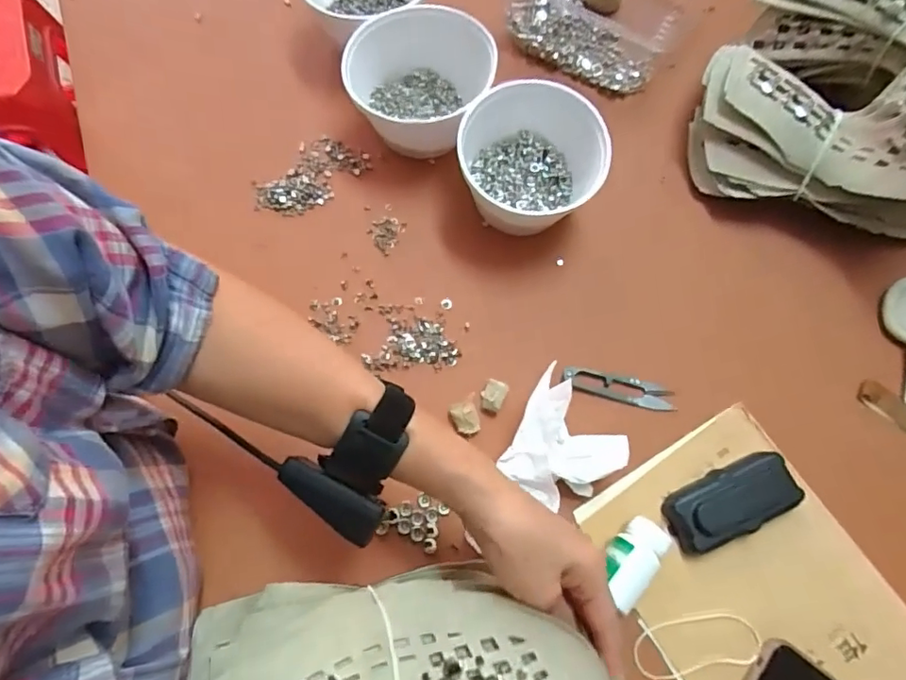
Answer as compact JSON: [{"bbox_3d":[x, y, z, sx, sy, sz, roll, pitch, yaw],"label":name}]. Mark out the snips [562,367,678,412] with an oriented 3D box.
[{"bbox_3d":[0.147,0.043,0.481,0.100,0.010,0.023,14,76,2],"label":"snips"}]

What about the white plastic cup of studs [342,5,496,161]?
[{"bbox_3d":[-0.029,-0.230,0.515,0.136,0.083,0.119,-7,74,-5],"label":"white plastic cup of studs"}]

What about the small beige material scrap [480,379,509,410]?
[{"bbox_3d":[0.034,0.048,0.470,0.020,0.019,0.024,22,77,4],"label":"small beige material scrap"}]

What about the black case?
[{"bbox_3d":[0.230,0.132,0.447,0.106,0.027,0.049,-24,78,-7],"label":"black case"}]

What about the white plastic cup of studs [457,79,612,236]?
[{"bbox_3d":[0.070,-0.162,0.496,0.124,0.081,0.116,27,74,5],"label":"white plastic cup of studs"}]

